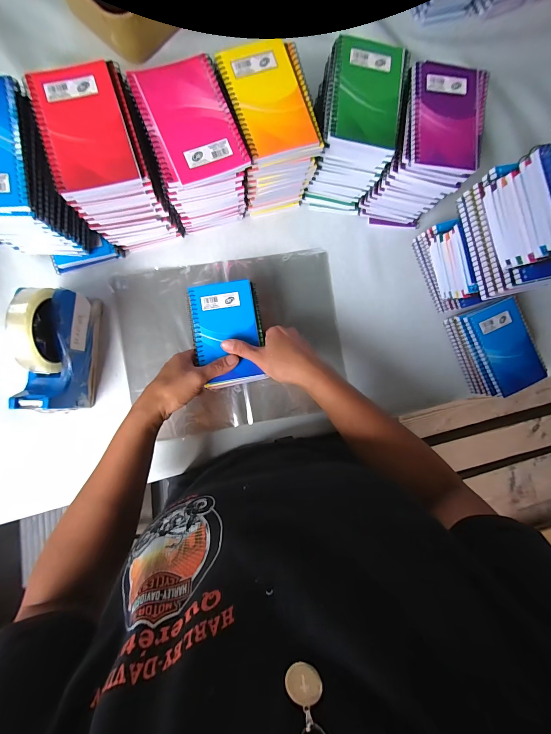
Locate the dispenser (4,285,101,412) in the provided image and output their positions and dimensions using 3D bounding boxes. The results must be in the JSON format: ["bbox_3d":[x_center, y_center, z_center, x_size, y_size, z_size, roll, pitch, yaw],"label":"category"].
[{"bbox_3d":[-0.275,-0.021,0.372,0.058,0.117,0.155,5,87,-6],"label":"dispenser"}]

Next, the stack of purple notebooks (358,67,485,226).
[{"bbox_3d":[0.201,-0.301,0.421,0.102,0.137,0.135,14,86,-6],"label":"stack of purple notebooks"}]

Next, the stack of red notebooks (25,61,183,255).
[{"bbox_3d":[-0.197,-0.243,0.368,0.096,0.138,0.128,-17,91,-5],"label":"stack of red notebooks"}]

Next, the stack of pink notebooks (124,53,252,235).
[{"bbox_3d":[-0.104,-0.266,0.386,0.102,0.143,0.128,-21,91,-5],"label":"stack of pink notebooks"}]

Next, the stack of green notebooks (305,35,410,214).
[{"bbox_3d":[0.105,-0.321,0.412,0.095,0.138,0.130,7,87,-6],"label":"stack of green notebooks"}]

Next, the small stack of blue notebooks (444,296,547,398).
[{"bbox_3d":[0.343,-0.030,0.462,0.100,0.066,0.133,-18,90,-7],"label":"small stack of blue notebooks"}]

